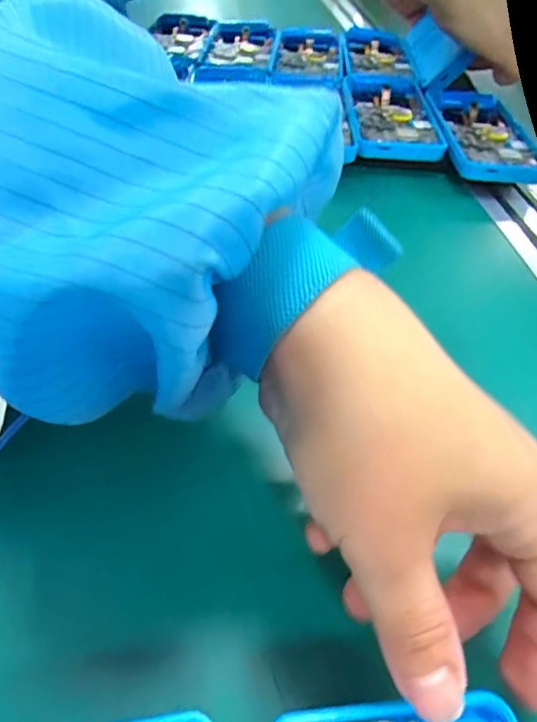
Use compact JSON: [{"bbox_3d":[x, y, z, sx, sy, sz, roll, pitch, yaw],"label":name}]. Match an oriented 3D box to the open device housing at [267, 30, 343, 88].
[{"bbox_3d":[0.041,-0.315,0.485,0.071,0.011,0.157,6,49,-1],"label":"open device housing"}]

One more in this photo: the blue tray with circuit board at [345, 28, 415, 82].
[{"bbox_3d":[0.114,-0.318,0.492,0.066,0.013,0.115,6,49,-1],"label":"blue tray with circuit board"}]

